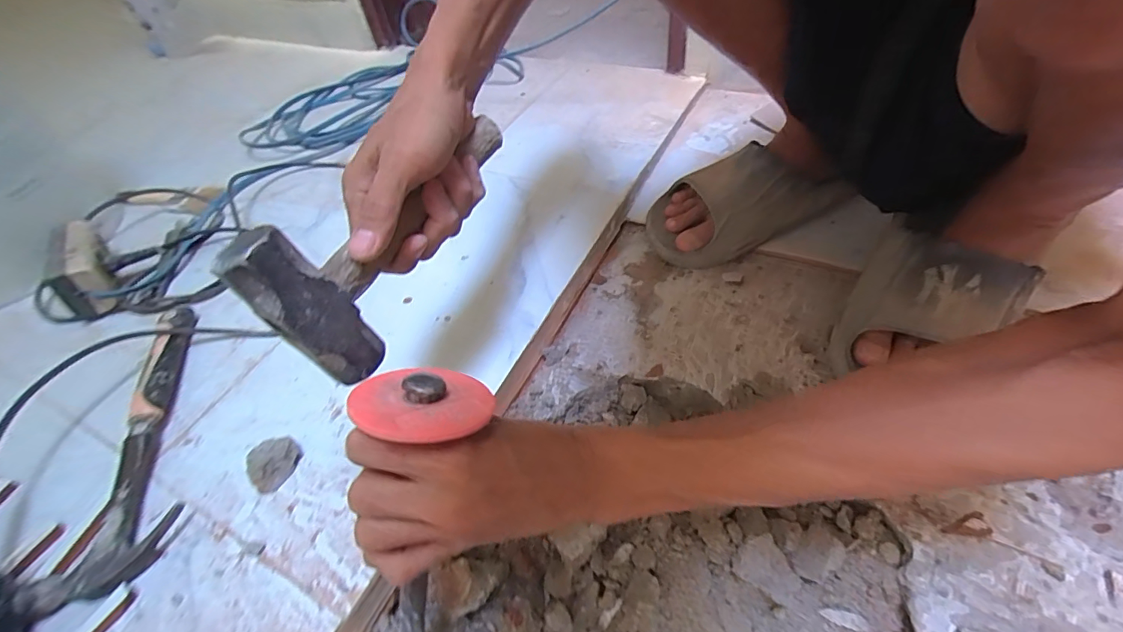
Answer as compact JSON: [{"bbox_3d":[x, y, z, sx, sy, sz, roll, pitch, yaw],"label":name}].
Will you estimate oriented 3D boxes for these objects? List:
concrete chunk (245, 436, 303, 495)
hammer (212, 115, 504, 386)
[{"bbox_3d":[-0.243,0.122,0.395,0.032,0.022,0.042,20,54,24],"label":"concrete chunk"},{"bbox_3d":[-0.105,-0.065,0.319,0.044,0.094,0.217,19,54,20],"label":"hammer"}]

